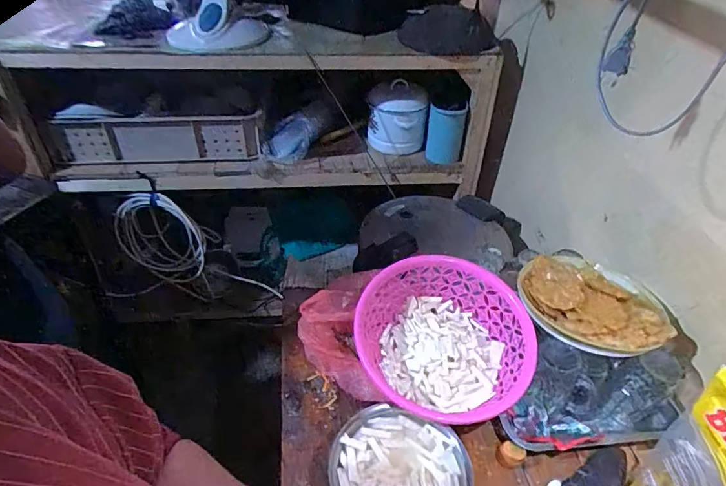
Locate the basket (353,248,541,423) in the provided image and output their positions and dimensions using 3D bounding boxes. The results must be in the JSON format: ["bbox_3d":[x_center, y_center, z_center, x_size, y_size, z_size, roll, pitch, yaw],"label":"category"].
[{"bbox_3d":[0.126,0.147,0.692,0.244,0.103,0.251,2,42,-2],"label":"basket"}]

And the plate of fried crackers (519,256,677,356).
[{"bbox_3d":[0.356,0.082,0.714,0.204,0.036,0.199,2,42,-2],"label":"plate of fried crackers"}]

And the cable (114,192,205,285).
[{"bbox_3d":[-0.660,-0.014,1.479,0.275,0.352,0.049,9,42,6],"label":"cable"}]

